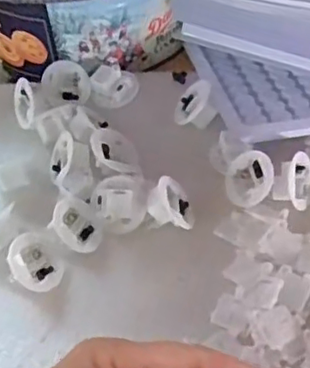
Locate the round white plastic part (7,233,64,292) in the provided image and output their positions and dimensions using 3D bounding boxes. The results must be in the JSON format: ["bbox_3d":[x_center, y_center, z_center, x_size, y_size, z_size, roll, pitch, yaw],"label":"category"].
[{"bbox_3d":[-0.065,0.043,0.336,0.033,0.014,0.030,43,38,-5],"label":"round white plastic part"}]

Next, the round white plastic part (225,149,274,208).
[{"bbox_3d":[0.054,-0.003,0.356,0.030,0.007,0.032,40,104,43],"label":"round white plastic part"}]

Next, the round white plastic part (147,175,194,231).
[{"bbox_3d":[0.009,0.009,0.352,0.025,0.020,0.029,-2,54,2],"label":"round white plastic part"}]

